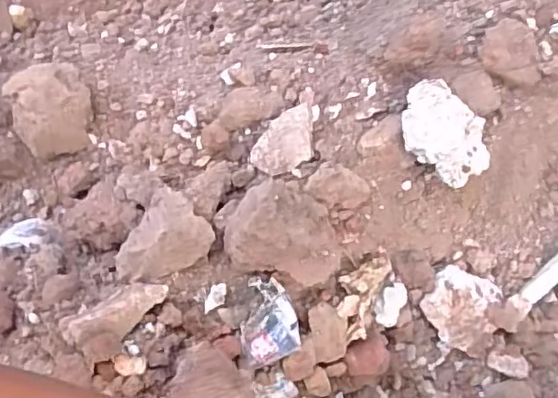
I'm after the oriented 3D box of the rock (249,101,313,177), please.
[{"bbox_3d":[0.004,-0.062,0.657,0.068,0.019,0.077,-8,68,19],"label":"rock"}]

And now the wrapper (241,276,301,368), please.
[{"bbox_3d":[-0.012,0.123,0.603,0.058,0.014,0.084,-12,69,-3],"label":"wrapper"}]

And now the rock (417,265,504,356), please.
[{"bbox_3d":[0.208,0.126,0.678,0.089,0.055,0.078,19,71,8],"label":"rock"}]

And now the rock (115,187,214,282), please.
[{"bbox_3d":[-0.118,0.042,0.609,0.082,0.047,0.101,28,72,11],"label":"rock"}]

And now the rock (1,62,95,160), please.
[{"bbox_3d":[-0.270,-0.107,0.699,0.093,0.057,0.101,0,69,1],"label":"rock"}]

